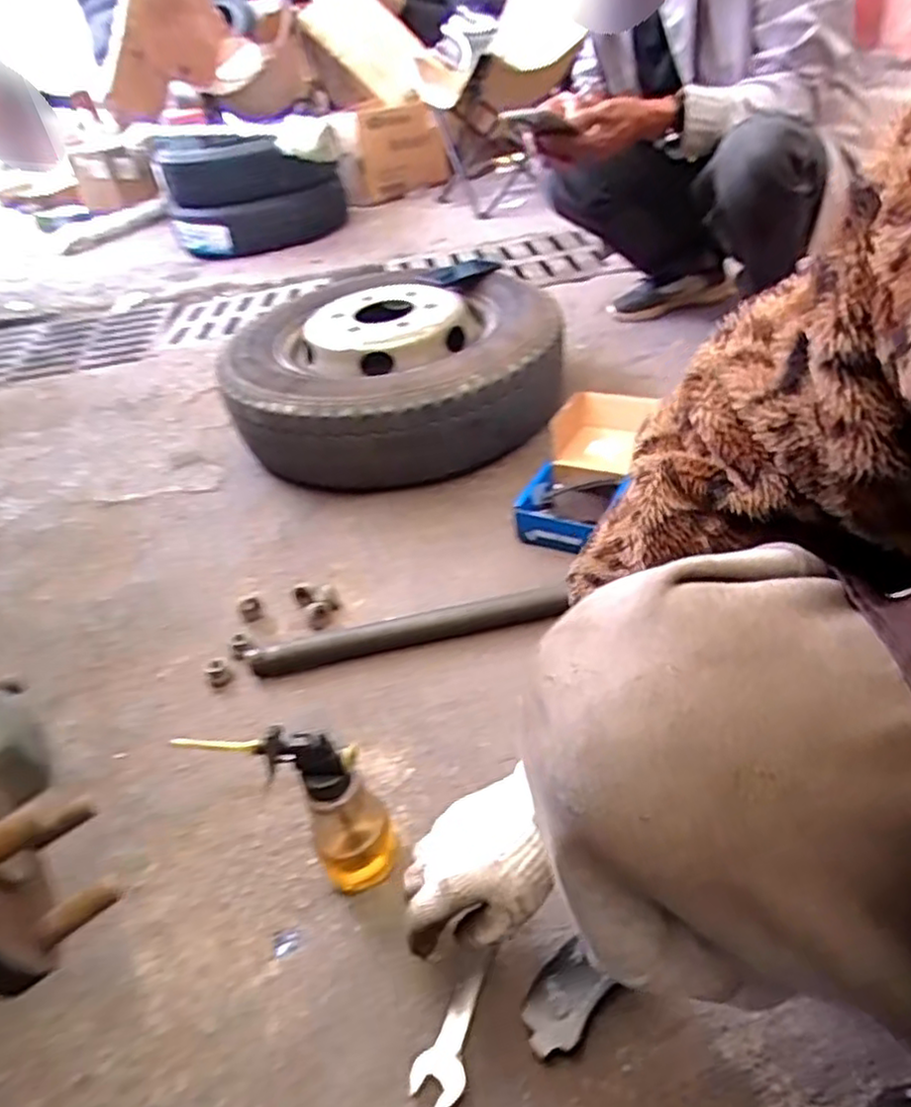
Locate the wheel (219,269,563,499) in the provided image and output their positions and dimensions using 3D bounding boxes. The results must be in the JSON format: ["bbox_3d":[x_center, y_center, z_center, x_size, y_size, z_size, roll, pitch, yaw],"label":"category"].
[{"bbox_3d":[-0.099,-0.322,1.230,0.552,0.193,0.519,3,39,13],"label":"wheel"}]

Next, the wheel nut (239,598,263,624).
[{"bbox_3d":[-0.269,0.073,0.903,0.025,0.020,0.028,-18,39,-12],"label":"wheel nut"}]

